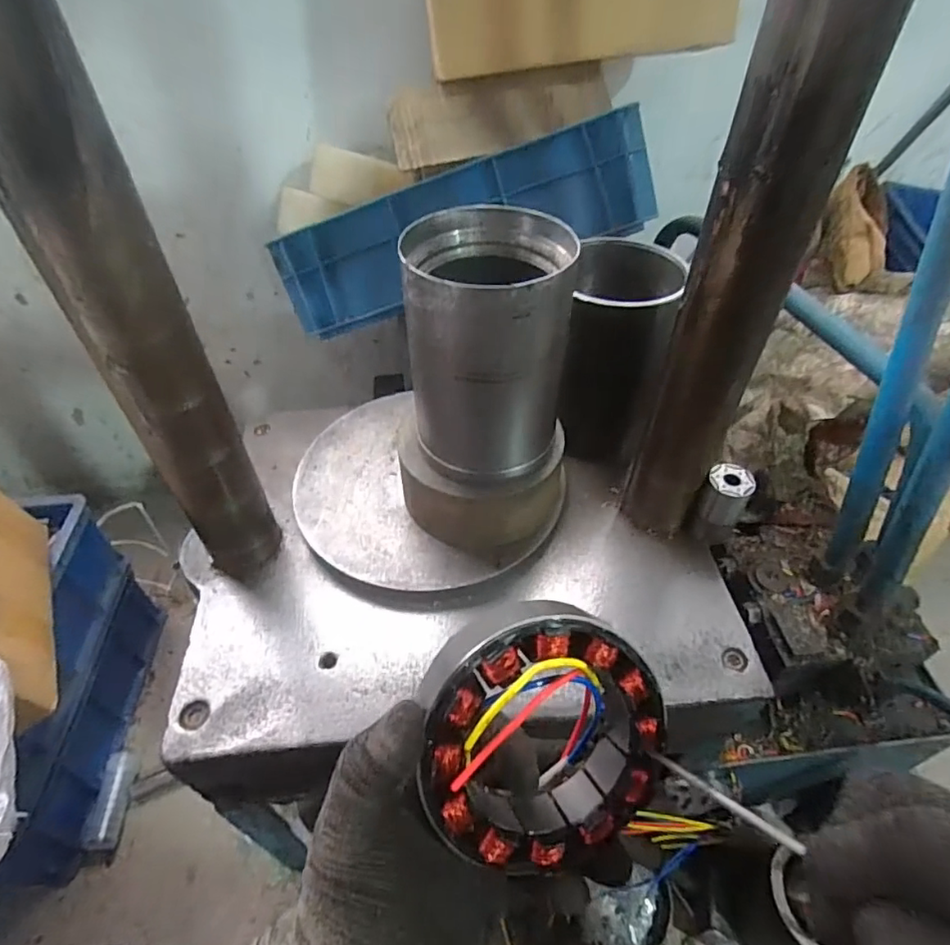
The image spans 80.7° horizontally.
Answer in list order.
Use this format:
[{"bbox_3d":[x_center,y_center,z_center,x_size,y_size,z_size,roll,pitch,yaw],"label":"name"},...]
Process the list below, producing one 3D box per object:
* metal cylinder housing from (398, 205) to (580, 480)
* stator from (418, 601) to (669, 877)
[{"bbox_3d":[0.009,-0.093,0.432,0.116,0.169,0.112,3,46,3],"label":"metal cylinder housing"},{"bbox_3d":[0.031,0.118,0.257,0.109,0.119,0.025,-4,4,-14],"label":"stator"}]

